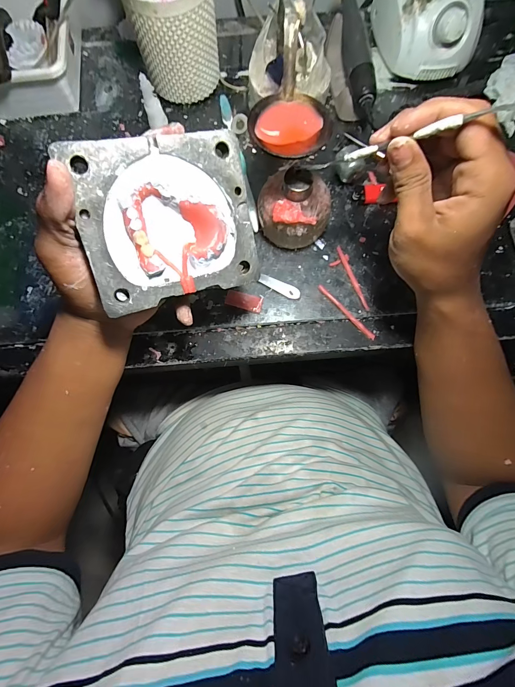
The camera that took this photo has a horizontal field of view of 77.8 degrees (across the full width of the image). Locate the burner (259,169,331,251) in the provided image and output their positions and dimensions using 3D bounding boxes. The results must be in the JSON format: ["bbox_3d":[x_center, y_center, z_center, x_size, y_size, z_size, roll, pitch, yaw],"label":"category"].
[{"bbox_3d":[0.038,-0.139,0.331,0.072,0.072,0.060,11,77,3],"label":"burner"}]

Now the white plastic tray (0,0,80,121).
[{"bbox_3d":[-0.280,-0.371,0.395,0.126,0.068,0.175,-2,77,0],"label":"white plastic tray"}]

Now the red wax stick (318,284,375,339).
[{"bbox_3d":[0.095,-0.034,0.341,0.006,0.005,0.079,-43,80,-9],"label":"red wax stick"}]

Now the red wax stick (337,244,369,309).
[{"bbox_3d":[0.104,-0.073,0.350,0.006,0.004,0.079,-19,77,-4],"label":"red wax stick"}]

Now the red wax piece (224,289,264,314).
[{"bbox_3d":[-0.014,-0.046,0.344,0.039,0.004,0.019,13,77,3],"label":"red wax piece"}]

